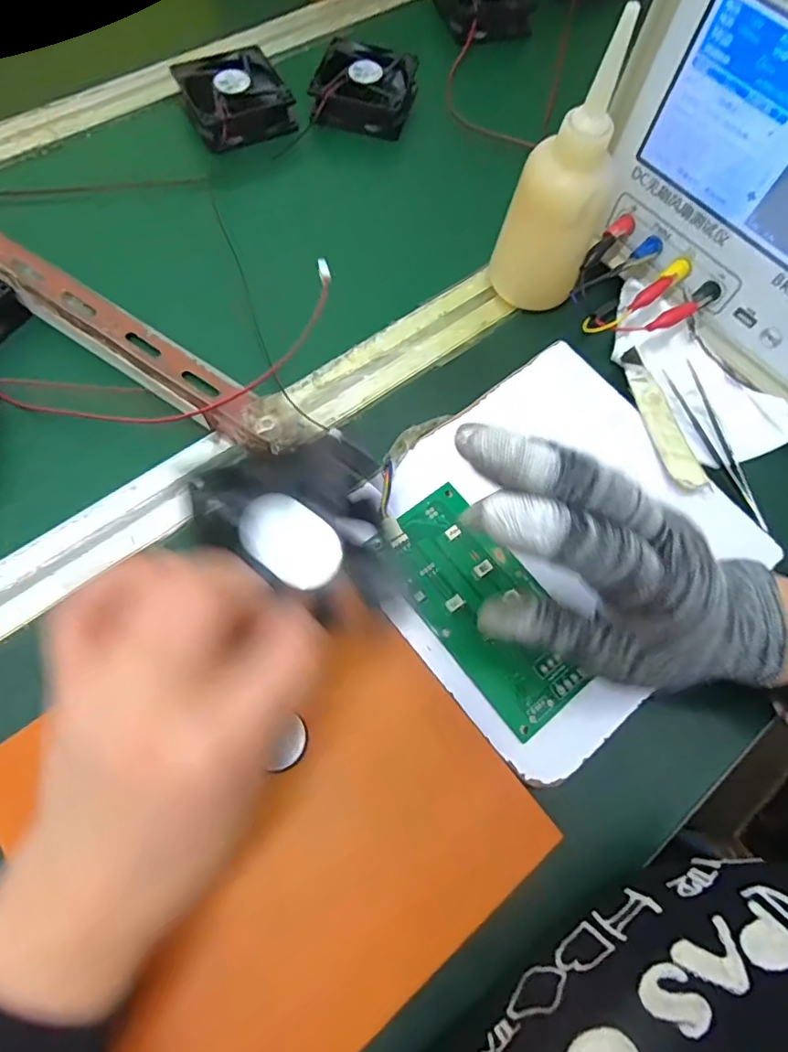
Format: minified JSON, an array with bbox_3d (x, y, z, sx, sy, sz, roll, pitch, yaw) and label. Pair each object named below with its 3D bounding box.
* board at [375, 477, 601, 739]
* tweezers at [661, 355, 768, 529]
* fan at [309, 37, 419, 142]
[{"bbox_3d":[0.047,0.044,0.298,0.061,0.011,0.133,-31,78,-14],"label":"board"},{"bbox_3d":[0.213,-0.054,0.353,0.019,0.010,0.117,-20,71,-10],"label":"tweezers"},{"bbox_3d":[-0.024,-0.375,0.465,0.082,0.028,0.074,11,68,1],"label":"fan"}]

